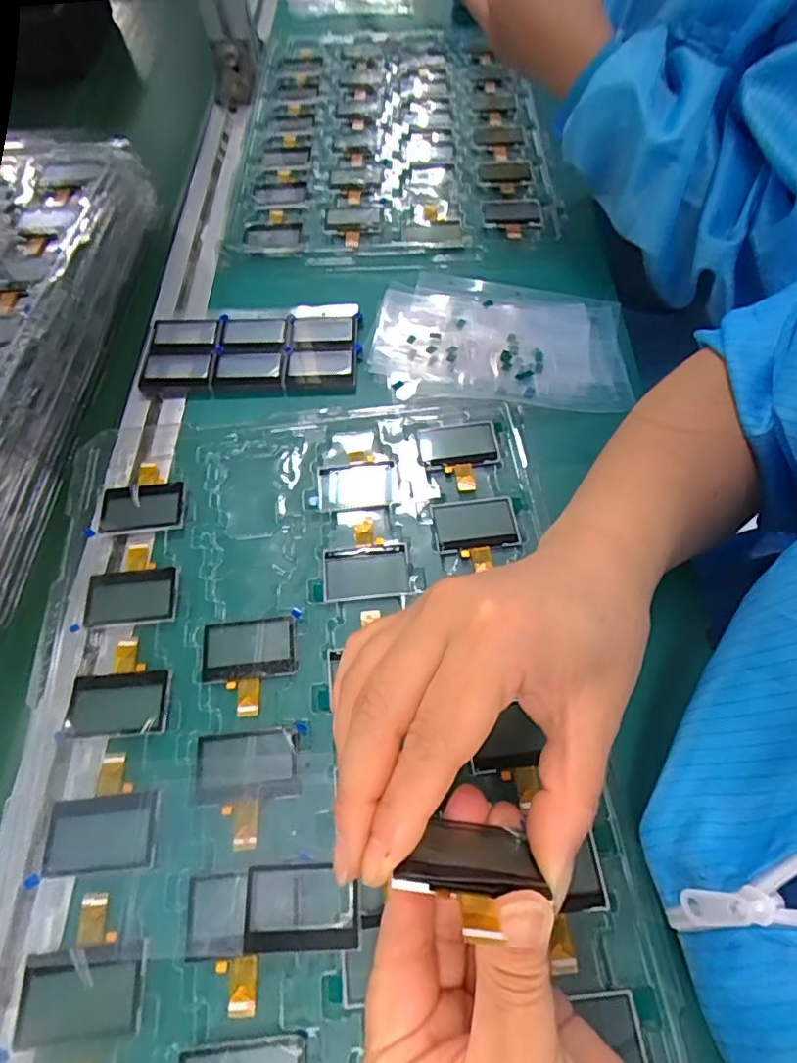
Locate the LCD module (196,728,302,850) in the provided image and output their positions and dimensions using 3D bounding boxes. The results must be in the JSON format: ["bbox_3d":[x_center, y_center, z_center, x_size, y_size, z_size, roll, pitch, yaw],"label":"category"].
[{"bbox_3d":[-0.068,0.114,0.253,0.045,0.004,0.047,-6,61,-1],"label":"LCD module"}]

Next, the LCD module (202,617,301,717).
[{"bbox_3d":[-0.074,0.066,0.282,0.046,0.004,0.048,-7,61,-1],"label":"LCD module"}]

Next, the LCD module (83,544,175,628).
[{"bbox_3d":[-0.142,0.027,0.304,0.045,0.004,0.046,-6,61,-1],"label":"LCD module"}]

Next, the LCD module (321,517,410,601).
[{"bbox_3d":[-0.018,0.015,0.310,0.045,0.004,0.046,-5,61,0],"label":"LCD module"}]

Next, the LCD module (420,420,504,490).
[{"bbox_3d":[0.037,-0.046,0.339,0.046,0.004,0.047,-7,61,-1],"label":"LCD module"}]

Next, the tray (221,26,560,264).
[{"bbox_3d":[-0.011,-0.380,0.523,0.259,0.014,0.386,-2,61,2],"label":"tray"}]

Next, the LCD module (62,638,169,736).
[{"bbox_3d":[-0.135,0.075,0.277,0.046,0.004,0.045,-2,61,2],"label":"LCD module"}]

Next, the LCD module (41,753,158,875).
[{"bbox_3d":[-0.129,0.124,0.251,0.046,0.004,0.046,-4,61,1],"label":"LCD module"}]

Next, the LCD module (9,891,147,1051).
[{"bbox_3d":[-0.125,0.171,0.224,0.046,0.004,0.046,-7,61,-1],"label":"LCD module"}]

